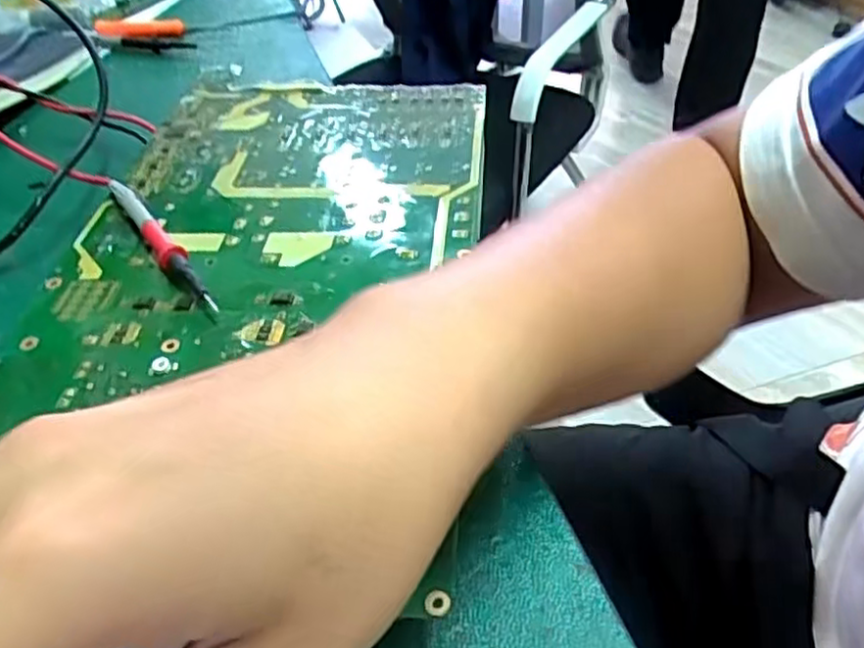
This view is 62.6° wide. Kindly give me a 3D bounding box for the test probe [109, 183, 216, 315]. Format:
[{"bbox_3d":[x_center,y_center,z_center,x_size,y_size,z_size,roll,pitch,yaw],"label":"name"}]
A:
[{"bbox_3d":[-0.131,-0.042,0.339,0.012,0.011,0.124,-26,48,-22],"label":"test probe"}]

